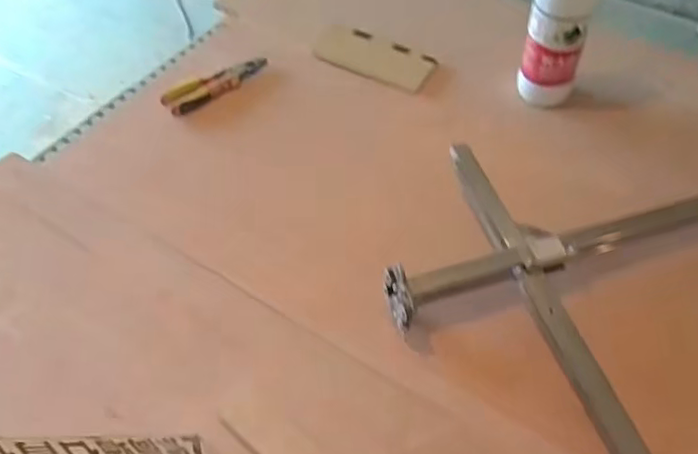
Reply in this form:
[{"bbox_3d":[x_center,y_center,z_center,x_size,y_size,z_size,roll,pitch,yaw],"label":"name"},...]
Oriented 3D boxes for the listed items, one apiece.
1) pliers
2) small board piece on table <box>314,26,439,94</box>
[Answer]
[{"bbox_3d":[-0.221,-0.240,1.040,0.181,0.025,0.063,-28,60,-15],"label":"pliers"},{"bbox_3d":[0.040,-0.297,1.086,0.214,0.014,0.093,27,70,19],"label":"small board piece on table"}]

